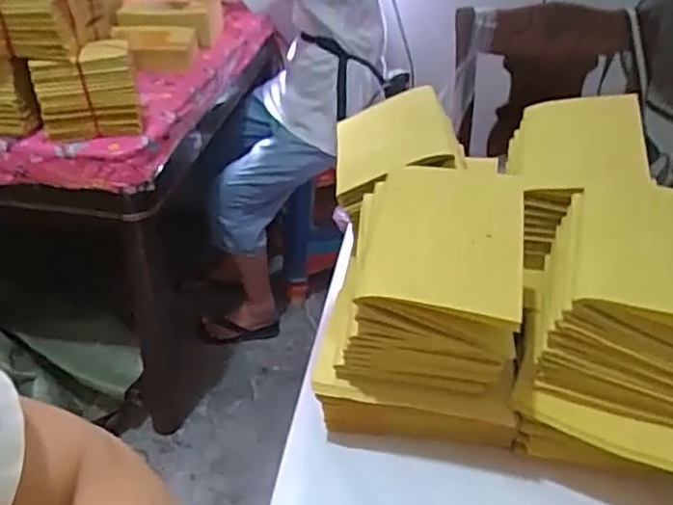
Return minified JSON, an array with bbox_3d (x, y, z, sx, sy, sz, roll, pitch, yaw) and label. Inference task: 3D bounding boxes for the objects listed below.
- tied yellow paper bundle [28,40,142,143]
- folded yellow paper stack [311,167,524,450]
[{"bbox_3d":[-0.439,-0.278,1.123,0.169,0.143,0.077,-14,38,-20],"label":"tied yellow paper bundle"},{"bbox_3d":[0.078,0.041,0.533,0.156,0.190,0.186,8,36,9],"label":"folded yellow paper stack"}]

